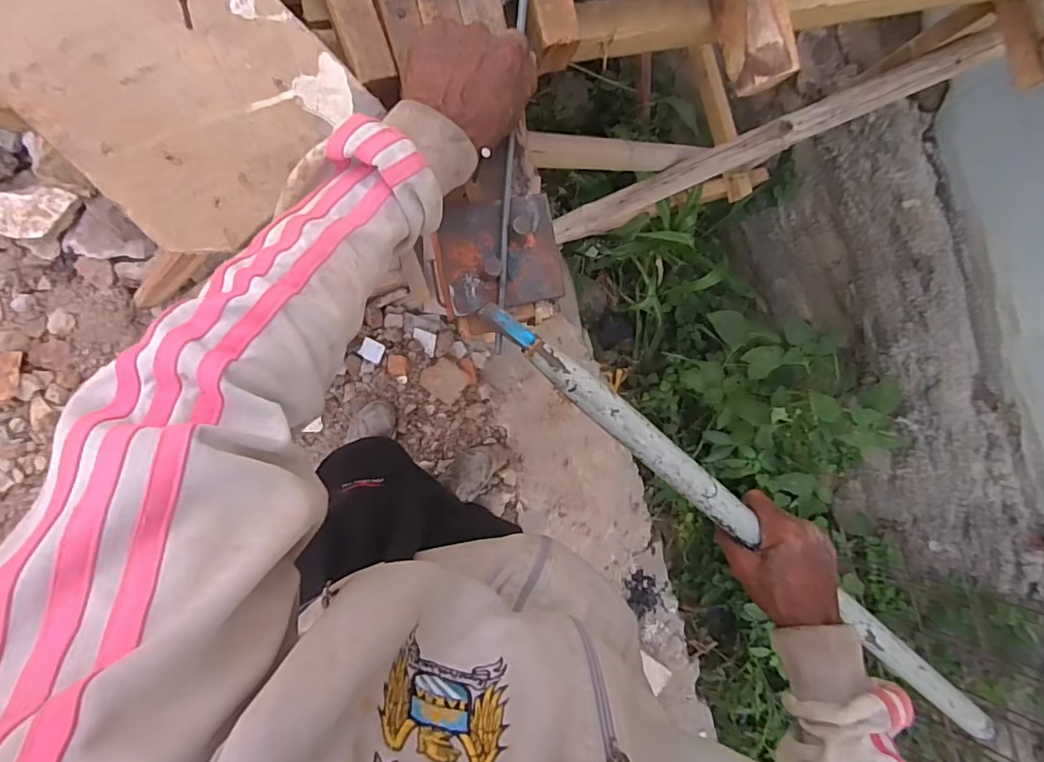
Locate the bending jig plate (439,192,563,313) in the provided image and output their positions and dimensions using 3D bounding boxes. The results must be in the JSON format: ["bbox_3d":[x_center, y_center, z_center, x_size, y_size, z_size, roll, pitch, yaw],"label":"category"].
[{"bbox_3d":[-0.015,-0.108,0.433,0.096,0.030,0.089,-11,92,-10],"label":"bending jig plate"}]

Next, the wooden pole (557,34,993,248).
[{"bbox_3d":[0.424,-0.451,1.024,0.785,0.059,0.063,-18,93,25],"label":"wooden pole"}]

